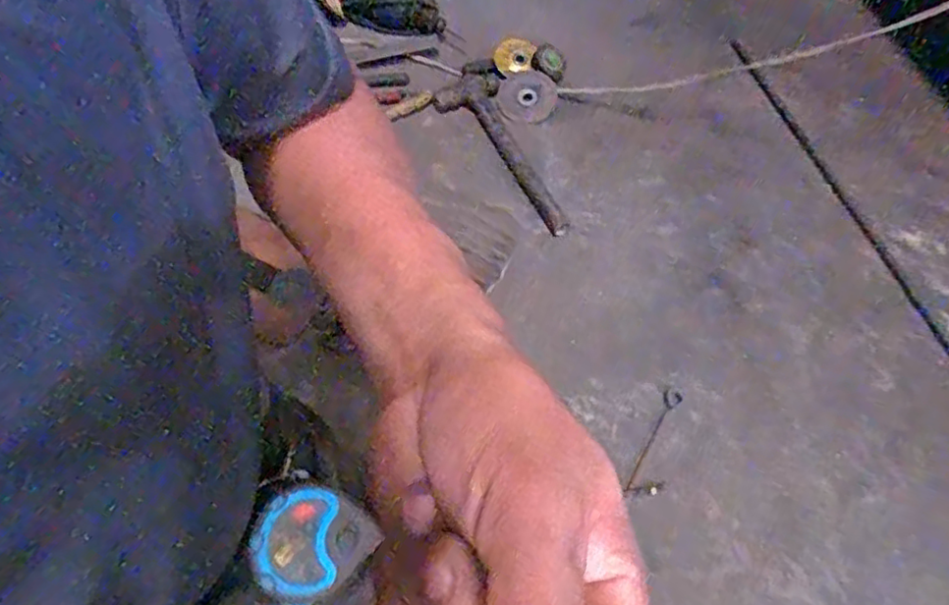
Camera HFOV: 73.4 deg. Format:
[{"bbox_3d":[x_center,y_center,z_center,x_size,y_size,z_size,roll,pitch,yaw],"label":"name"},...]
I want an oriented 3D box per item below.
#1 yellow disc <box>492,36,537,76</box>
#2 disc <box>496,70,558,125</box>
[{"bbox_3d":[0.065,-0.403,1.043,0.064,0.011,0.063,0,91,14],"label":"yellow disc"},{"bbox_3d":[0.083,-0.326,1.015,0.088,0.018,0.102,42,70,-5],"label":"disc"}]

